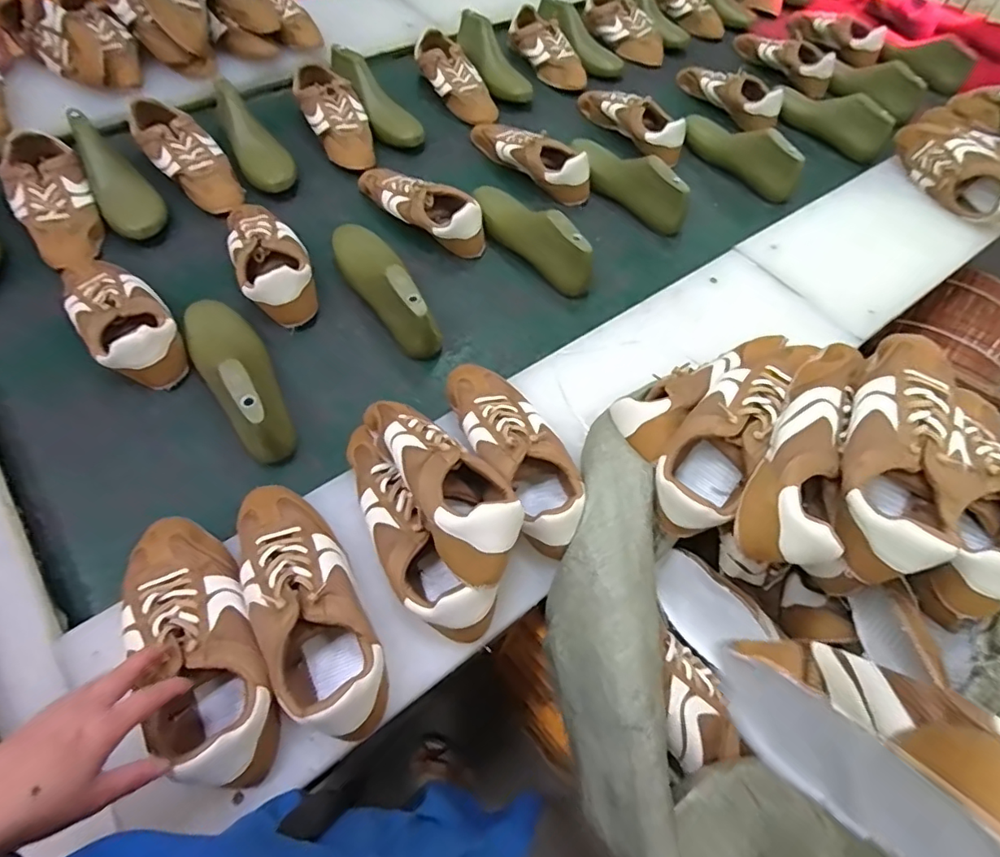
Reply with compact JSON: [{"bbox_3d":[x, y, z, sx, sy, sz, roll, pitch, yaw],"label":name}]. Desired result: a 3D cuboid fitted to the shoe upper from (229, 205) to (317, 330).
[{"bbox_3d":[-0.341,-0.255,0.802,0.104,0.074,0.235,-21,65,-15],"label":"shoe upper"}]

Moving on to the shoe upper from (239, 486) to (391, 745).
[{"bbox_3d":[-0.184,0.157,0.512,0.092,0.077,0.253,-24,65,-16],"label":"shoe upper"}]

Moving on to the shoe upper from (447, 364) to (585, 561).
[{"bbox_3d":[0.016,0.018,0.622,0.094,0.082,0.258,-22,65,-15],"label":"shoe upper"}]

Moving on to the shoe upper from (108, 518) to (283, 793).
[{"bbox_3d":[-0.272,0.188,0.491,0.096,0.079,0.245,-29,61,-18],"label":"shoe upper"}]

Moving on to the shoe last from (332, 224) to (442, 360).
[{"bbox_3d":[-0.164,-0.212,0.782,0.073,0.094,0.246,-32,68,-20],"label":"shoe last"}]

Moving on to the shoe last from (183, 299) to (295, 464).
[{"bbox_3d":[-0.332,-0.075,0.685,0.087,0.094,0.247,-33,68,-20],"label":"shoe last"}]

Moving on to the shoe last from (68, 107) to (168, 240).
[{"bbox_3d":[-0.584,-0.381,0.850,0.075,0.074,0.238,-27,66,-18],"label":"shoe last"}]

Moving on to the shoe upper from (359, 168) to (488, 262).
[{"bbox_3d":[-0.133,-0.375,0.906,0.257,0.070,0.095,34,64,14],"label":"shoe upper"}]

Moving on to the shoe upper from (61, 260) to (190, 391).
[{"bbox_3d":[-0.500,-0.155,0.718,0.105,0.066,0.245,-37,69,-21],"label":"shoe upper"}]

